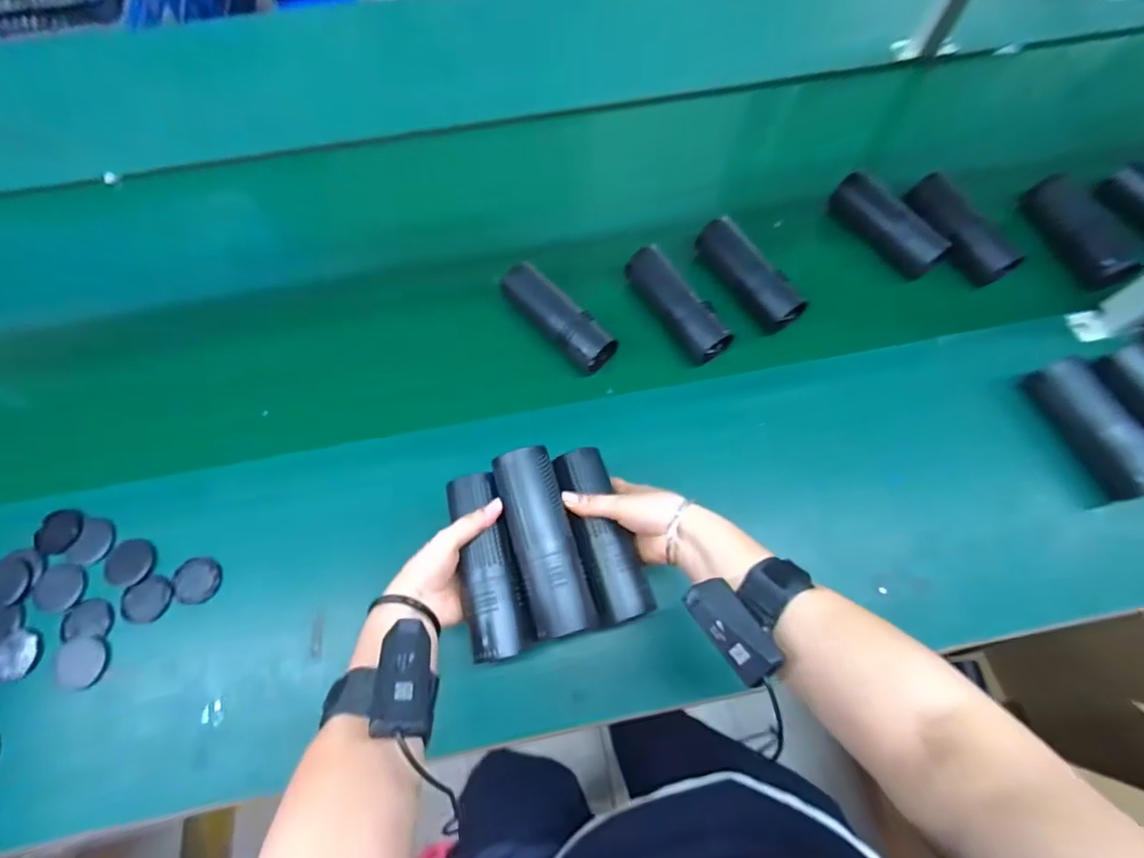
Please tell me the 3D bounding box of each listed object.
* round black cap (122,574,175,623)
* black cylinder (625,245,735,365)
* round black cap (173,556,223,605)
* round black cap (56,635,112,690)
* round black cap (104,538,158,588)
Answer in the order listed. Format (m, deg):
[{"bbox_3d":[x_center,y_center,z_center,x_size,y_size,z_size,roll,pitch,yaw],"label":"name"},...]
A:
[{"bbox_3d":[-0.453,0.182,0.576,0.053,0.004,0.046,-30,71,-11],"label":"round black cap"},{"bbox_3d":[0.128,-0.159,0.673,0.053,0.051,0.165,-29,71,-11],"label":"black cylinder"},{"bbox_3d":[-0.403,0.163,0.580,0.051,0.007,0.047,-6,68,-2],"label":"round black cap"},{"bbox_3d":[-0.500,0.237,0.550,0.054,0.006,0.048,3,68,1],"label":"round black cap"},{"bbox_3d":[-0.483,0.146,0.589,0.050,0.004,0.049,0,68,0],"label":"round black cap"}]

